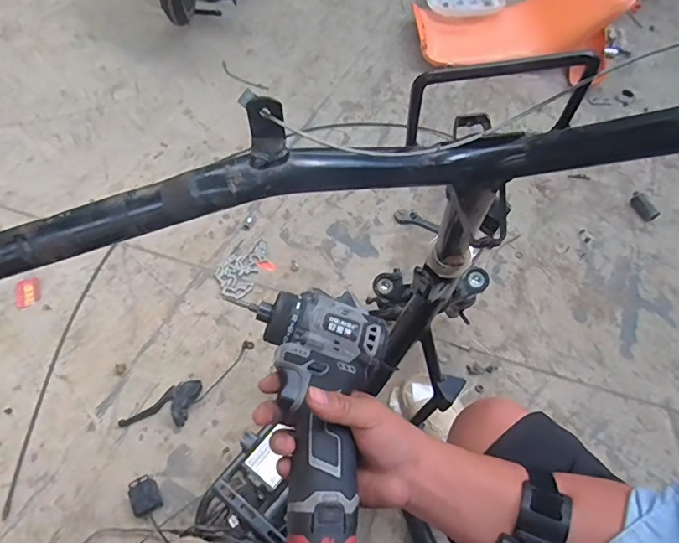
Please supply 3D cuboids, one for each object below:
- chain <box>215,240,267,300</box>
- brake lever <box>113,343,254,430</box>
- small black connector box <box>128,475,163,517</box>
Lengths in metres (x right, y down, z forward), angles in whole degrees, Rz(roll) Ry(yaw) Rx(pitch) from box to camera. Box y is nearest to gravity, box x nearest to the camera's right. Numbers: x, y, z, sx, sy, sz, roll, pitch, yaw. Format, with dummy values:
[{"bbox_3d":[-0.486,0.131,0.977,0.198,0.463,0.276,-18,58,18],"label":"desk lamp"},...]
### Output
[{"bbox_3d":[-0.223,-0.011,1.169,0.161,0.018,0.106,-40,68,-23],"label":"chain"},{"bbox_3d":[-0.293,0.243,0.997,0.297,0.032,0.081,-34,66,-20],"label":"brake lever"},{"bbox_3d":[-0.354,0.407,0.890,0.050,0.030,0.064,-23,63,-16],"label":"small black connector box"}]

